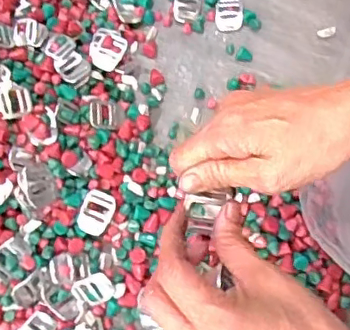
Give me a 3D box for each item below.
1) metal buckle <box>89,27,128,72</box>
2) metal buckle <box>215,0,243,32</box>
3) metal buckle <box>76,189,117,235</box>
[{"bbox_3d":[-0.071,-0.119,0.582,0.037,0.008,0.044,22,77,7],"label":"metal buckle"},{"bbox_3d":[0.058,-0.159,0.604,0.028,0.005,0.038,8,76,4],"label":"metal buckle"},{"bbox_3d":[-0.073,0.044,0.532,0.030,0.004,0.041,24,84,-7],"label":"metal buckle"}]

